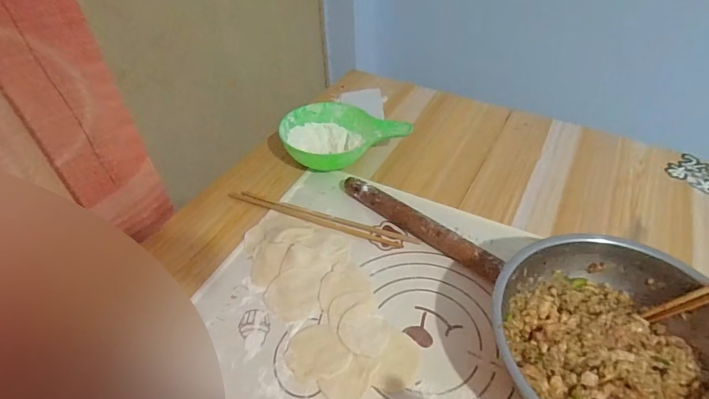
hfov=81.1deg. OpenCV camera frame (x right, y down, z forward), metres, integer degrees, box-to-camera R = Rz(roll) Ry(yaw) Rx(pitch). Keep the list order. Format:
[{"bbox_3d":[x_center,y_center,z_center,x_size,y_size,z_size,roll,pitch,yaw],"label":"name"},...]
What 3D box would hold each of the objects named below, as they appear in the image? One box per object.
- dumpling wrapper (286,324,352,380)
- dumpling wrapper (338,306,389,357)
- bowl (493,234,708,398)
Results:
[{"bbox_3d":[-0.041,0.162,0.441,0.061,0.004,0.060,0,44,0],"label":"dumpling wrapper"},{"bbox_3d":[0.009,0.145,0.453,0.055,0.004,0.049,20,48,20],"label":"dumpling wrapper"},{"bbox_3d":[0.244,0.144,0.395,0.220,0.087,0.213,0,44,0],"label":"bowl"}]

